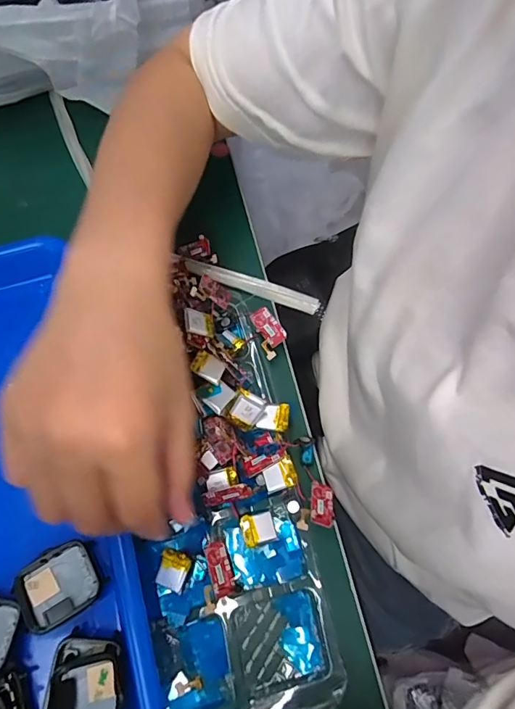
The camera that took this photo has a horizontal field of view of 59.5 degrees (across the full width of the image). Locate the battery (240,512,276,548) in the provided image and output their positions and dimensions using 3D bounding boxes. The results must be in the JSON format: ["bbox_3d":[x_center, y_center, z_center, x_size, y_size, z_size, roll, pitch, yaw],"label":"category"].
[{"bbox_3d":[0.000,0.106,0.276,0.019,0.008,0.018,-19,67,-6],"label":"battery"}]

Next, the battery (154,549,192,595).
[{"bbox_3d":[-0.050,0.128,0.266,0.017,0.006,0.020,16,68,9],"label":"battery"}]

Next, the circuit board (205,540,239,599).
[{"bbox_3d":[-0.022,0.125,0.263,0.015,0.005,0.029,-7,61,-32],"label":"circuit board"}]

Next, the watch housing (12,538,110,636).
[{"bbox_3d":[-0.111,0.128,0.253,0.043,0.009,0.037,-32,69,-12],"label":"watch housing"}]

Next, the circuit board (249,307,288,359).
[{"bbox_3d":[0.008,-0.018,0.324,0.018,0.007,0.036,-24,67,-8],"label":"circuit board"}]

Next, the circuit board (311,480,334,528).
[{"bbox_3d":[0.040,0.091,0.276,0.014,0.004,0.030,4,34,4],"label":"circuit board"}]

